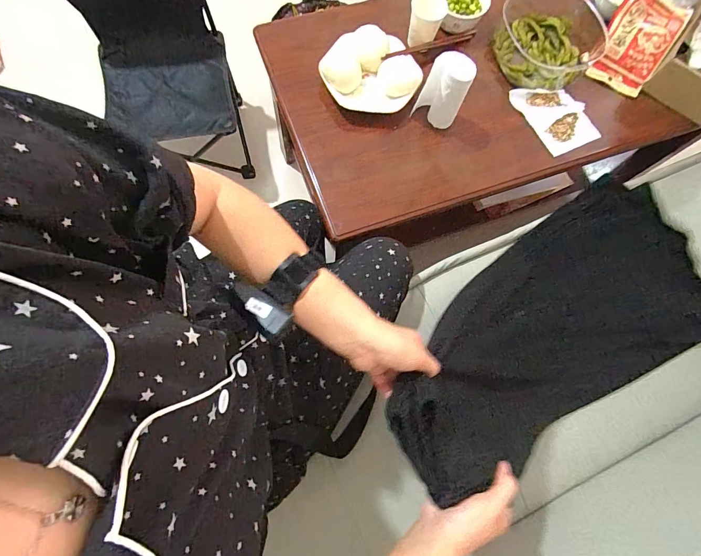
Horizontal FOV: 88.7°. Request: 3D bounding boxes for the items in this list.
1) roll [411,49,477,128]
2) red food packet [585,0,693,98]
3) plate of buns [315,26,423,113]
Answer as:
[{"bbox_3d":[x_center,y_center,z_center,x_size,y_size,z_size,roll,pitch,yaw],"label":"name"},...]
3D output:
[{"bbox_3d":[0.175,-0.356,0.685,0.090,0.125,0.055,19,76,4],"label":"roll"},{"bbox_3d":[0.619,-0.512,0.773,0.129,0.020,0.209,31,98,4],"label":"red food packet"},{"bbox_3d":[0.046,-0.421,0.729,0.192,0.048,0.184,21,76,5],"label":"plate of buns"}]

